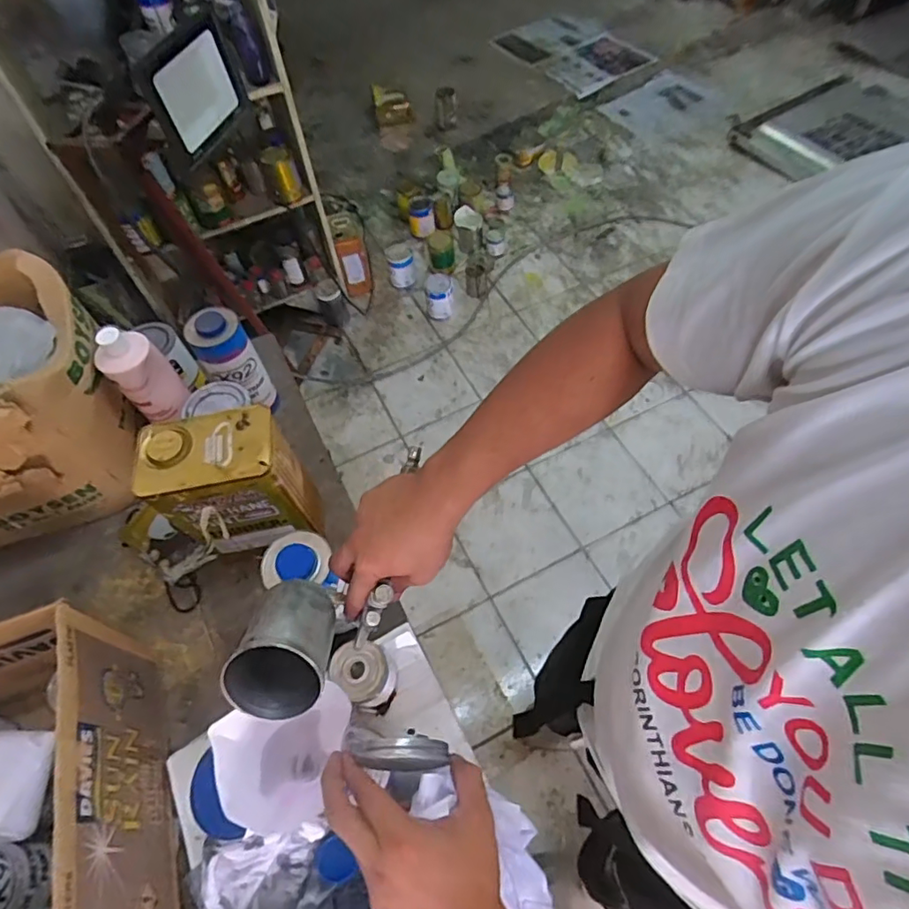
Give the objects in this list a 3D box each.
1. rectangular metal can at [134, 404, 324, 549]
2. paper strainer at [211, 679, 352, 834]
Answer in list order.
[{"bbox_3d":[-0.302,0.048,0.759,0.168,0.208,0.115,-15,59,-6],"label":"rectangular metal can"},{"bbox_3d":[-0.140,0.275,0.494,0.110,0.091,0.097,-19,59,-8],"label":"paper strainer"}]

